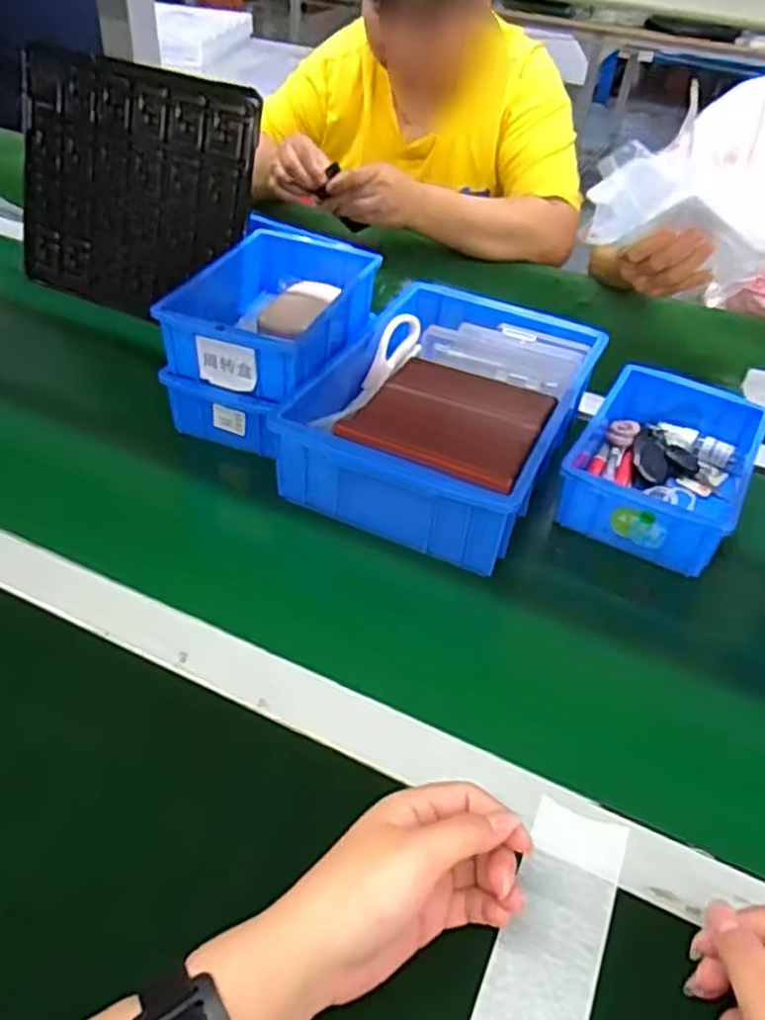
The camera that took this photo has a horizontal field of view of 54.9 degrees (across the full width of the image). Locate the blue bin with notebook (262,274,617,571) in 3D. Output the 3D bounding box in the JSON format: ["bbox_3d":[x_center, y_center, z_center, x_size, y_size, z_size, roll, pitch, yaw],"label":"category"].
[{"bbox_3d":[0.057,-0.096,0.661,0.206,0.078,0.290,22,45,15],"label":"blue bin with notebook"}]

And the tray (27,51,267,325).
[{"bbox_3d":[-0.280,-0.345,0.798,0.304,0.241,0.017,21,19,18],"label":"tray"}]

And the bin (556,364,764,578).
[{"bbox_3d":[0.244,-0.043,0.645,0.131,0.055,0.202,24,45,17],"label":"bin"}]

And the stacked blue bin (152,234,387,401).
[{"bbox_3d":[-0.097,-0.183,0.676,0.133,0.056,0.200,17,43,13],"label":"stacked blue bin"}]

